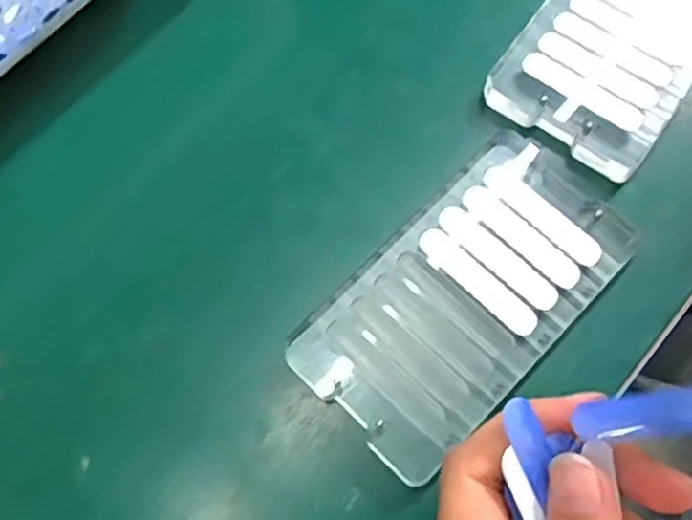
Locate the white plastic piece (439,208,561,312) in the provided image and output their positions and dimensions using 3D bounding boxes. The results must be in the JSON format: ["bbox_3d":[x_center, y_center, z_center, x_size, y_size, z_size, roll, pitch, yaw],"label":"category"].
[{"bbox_3d":[0.055,-0.002,0.260,0.051,0.004,0.011,42,75,14],"label":"white plastic piece"}]

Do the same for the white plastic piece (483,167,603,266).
[{"bbox_3d":[0.073,-0.018,0.265,0.051,0.004,0.012,42,75,14],"label":"white plastic piece"}]

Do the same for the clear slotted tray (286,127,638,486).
[{"bbox_3d":[0.044,0.011,0.262,0.067,0.010,0.125,42,75,14],"label":"clear slotted tray"}]

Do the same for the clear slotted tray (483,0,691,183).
[{"bbox_3d":[0.120,-0.096,0.295,0.073,0.010,0.122,35,74,12],"label":"clear slotted tray"}]

